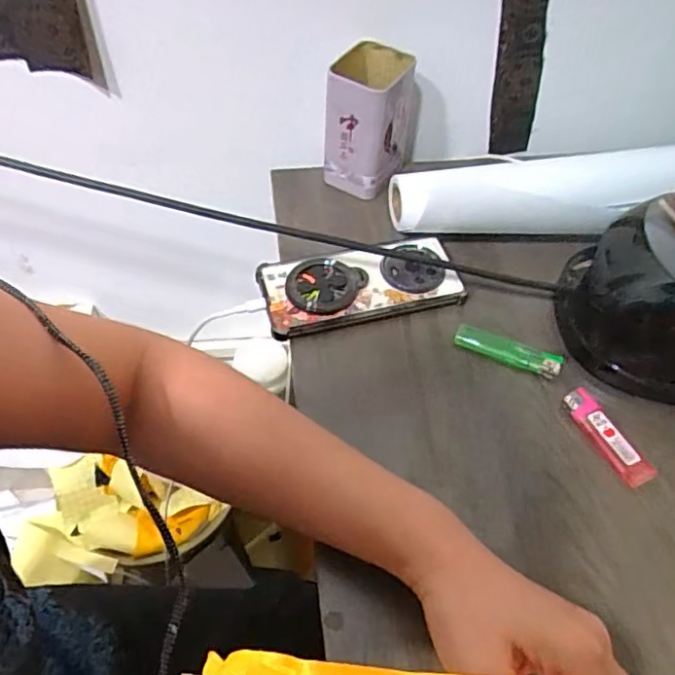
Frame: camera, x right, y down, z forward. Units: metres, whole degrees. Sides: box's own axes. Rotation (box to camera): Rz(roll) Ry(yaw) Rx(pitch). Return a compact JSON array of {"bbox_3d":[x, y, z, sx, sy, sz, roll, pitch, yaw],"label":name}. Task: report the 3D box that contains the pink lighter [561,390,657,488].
[{"bbox_3d":[0.190,0.069,0.422,0.022,0.011,0.075,-22,56,-18],"label":"pink lighter"}]

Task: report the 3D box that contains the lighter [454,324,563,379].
[{"bbox_3d":[0.133,0.010,0.470,0.082,0.015,0.020,23,55,15],"label":"lighter"}]

